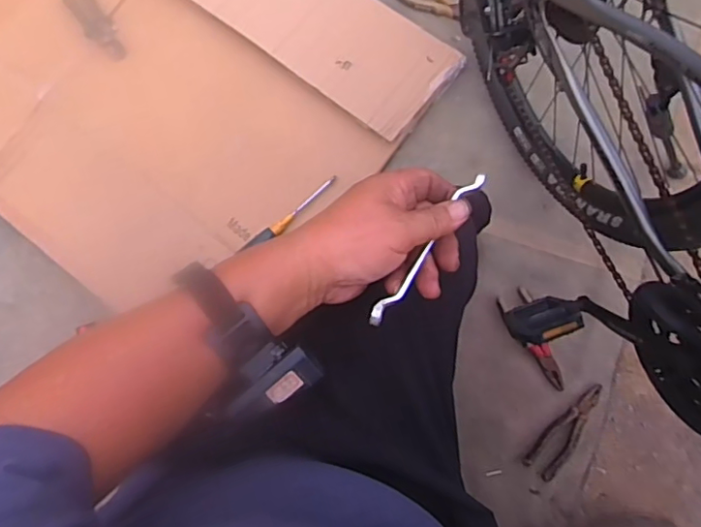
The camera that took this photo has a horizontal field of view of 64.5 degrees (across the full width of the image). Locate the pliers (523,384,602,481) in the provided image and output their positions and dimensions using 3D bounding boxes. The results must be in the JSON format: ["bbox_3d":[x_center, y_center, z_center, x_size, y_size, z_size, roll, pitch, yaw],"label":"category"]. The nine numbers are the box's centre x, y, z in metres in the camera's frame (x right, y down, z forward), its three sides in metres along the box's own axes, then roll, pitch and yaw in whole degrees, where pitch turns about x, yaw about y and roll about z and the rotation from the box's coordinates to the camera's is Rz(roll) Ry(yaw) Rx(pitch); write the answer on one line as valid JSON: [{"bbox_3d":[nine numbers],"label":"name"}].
[{"bbox_3d":[0.340,0.260,0.870,0.052,0.012,0.164,39,87,7],"label":"pliers"}]

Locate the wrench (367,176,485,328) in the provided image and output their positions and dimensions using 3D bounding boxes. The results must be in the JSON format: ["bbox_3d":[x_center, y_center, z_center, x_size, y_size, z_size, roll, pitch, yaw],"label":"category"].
[{"bbox_3d":[0.057,-0.011,0.409,0.014,0.007,0.138,36,83,7],"label":"wrench"}]

